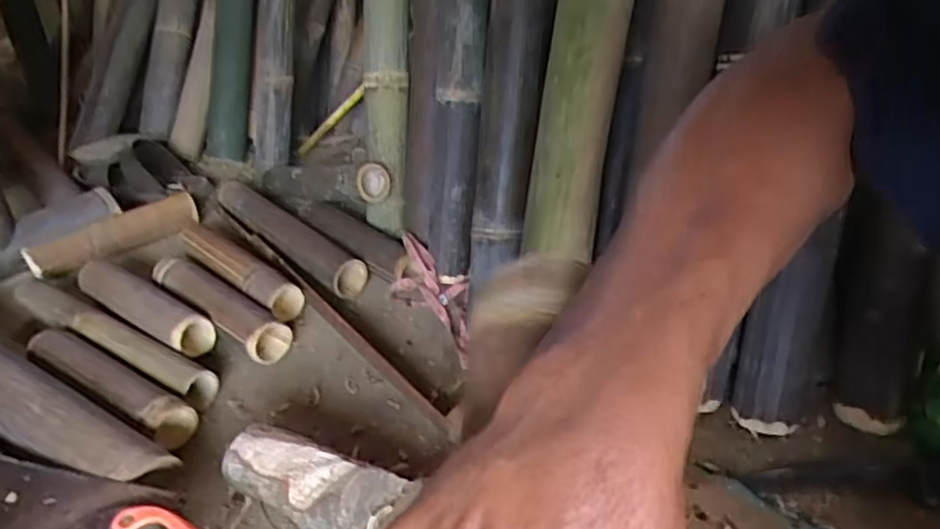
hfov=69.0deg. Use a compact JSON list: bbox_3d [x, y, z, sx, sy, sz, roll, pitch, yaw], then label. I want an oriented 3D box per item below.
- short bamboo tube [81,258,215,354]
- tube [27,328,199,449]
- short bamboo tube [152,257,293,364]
[{"bbox_3d":[-0.440,0.051,0.910,0.250,0.056,0.057,20,39,31],"label":"short bamboo tube"},{"bbox_3d":[-0.427,0.136,0.796,0.268,0.043,0.059,17,38,29],"label":"tube"},{"bbox_3d":[-0.340,0.052,0.914,0.256,0.050,0.062,21,40,33],"label":"short bamboo tube"}]

